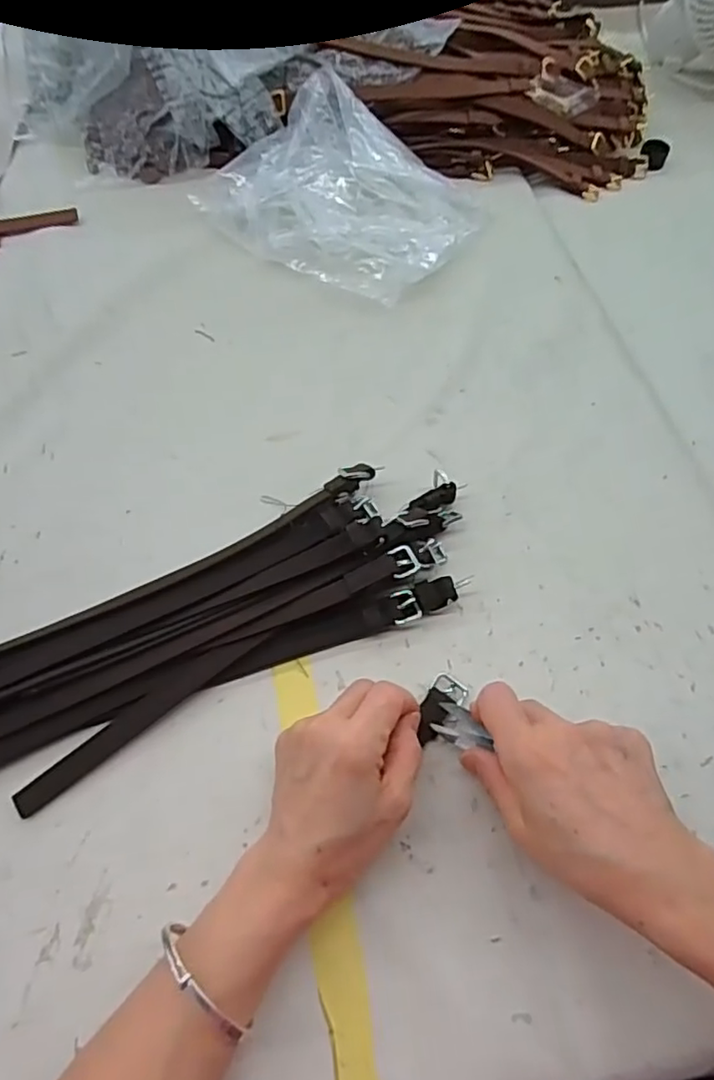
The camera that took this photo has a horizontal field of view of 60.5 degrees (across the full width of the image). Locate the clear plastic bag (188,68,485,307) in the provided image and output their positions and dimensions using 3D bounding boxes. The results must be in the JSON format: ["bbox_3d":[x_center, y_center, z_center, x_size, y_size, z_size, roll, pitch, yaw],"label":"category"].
[{"bbox_3d":[-0.011,-0.341,0.593,0.240,0.069,0.193,30,64,16],"label":"clear plastic bag"}]

